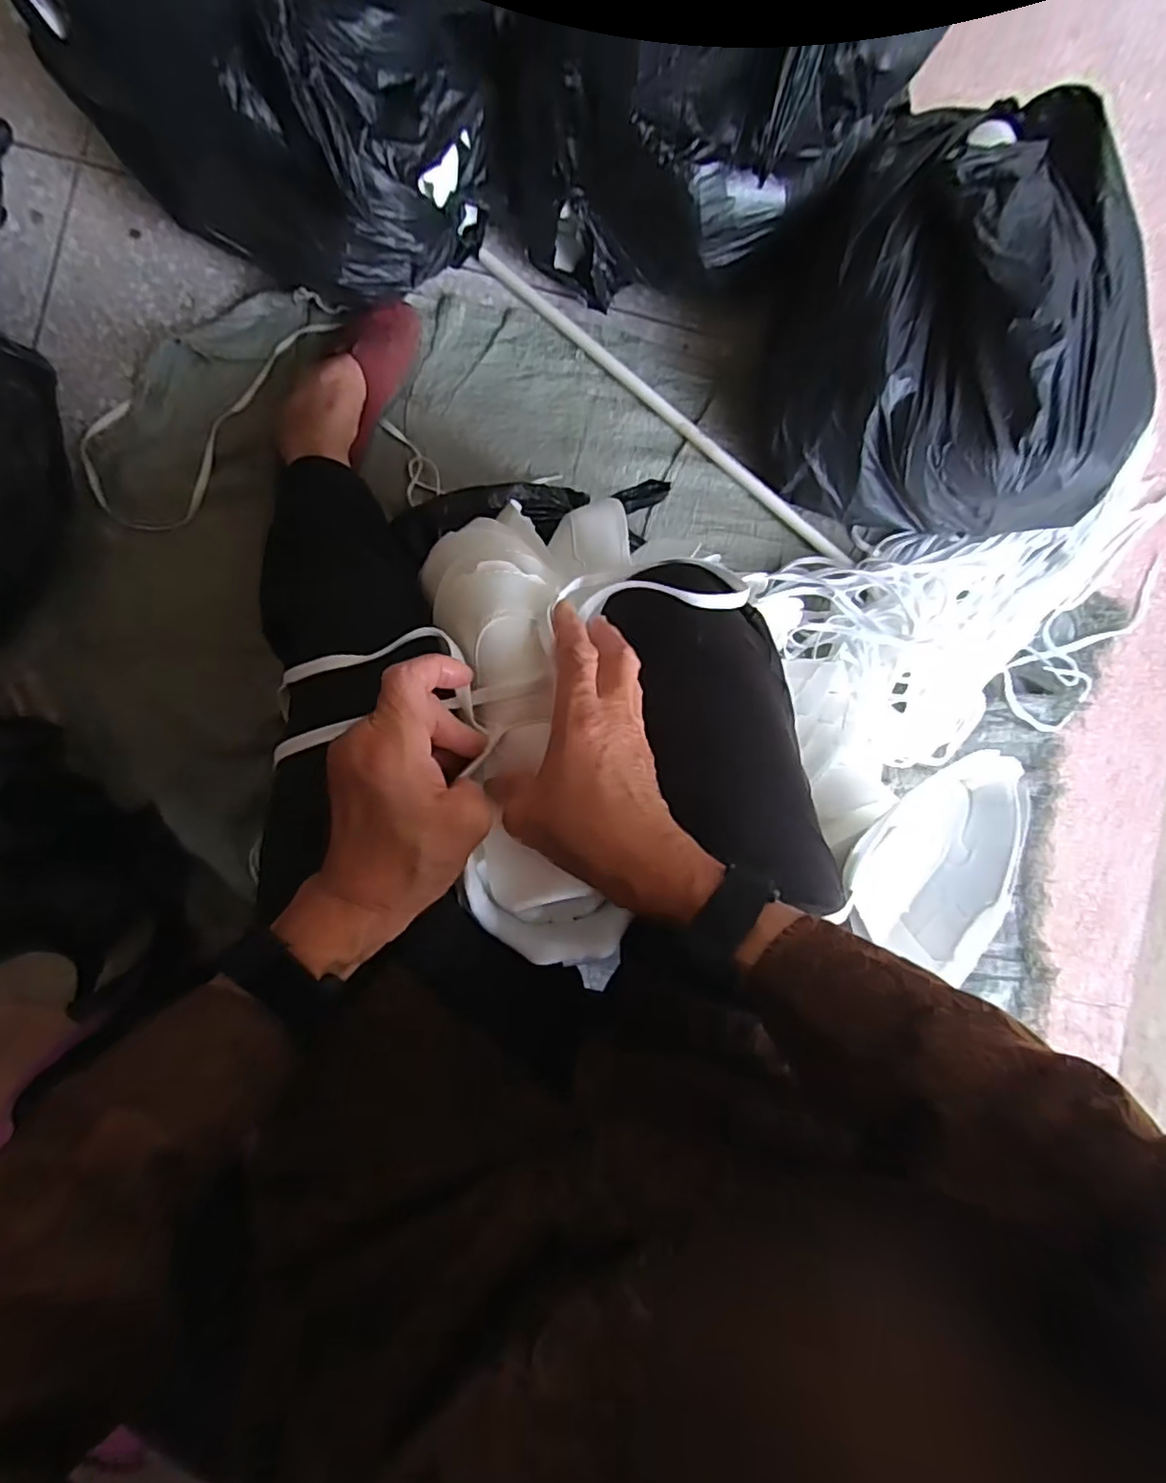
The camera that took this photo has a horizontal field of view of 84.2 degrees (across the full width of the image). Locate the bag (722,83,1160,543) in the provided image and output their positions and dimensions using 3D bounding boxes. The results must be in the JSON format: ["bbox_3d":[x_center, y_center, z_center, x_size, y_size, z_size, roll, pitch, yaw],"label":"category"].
[{"bbox_3d":[0.420,-0.453,0.724,0.382,0.255,0.366,8,88,-5],"label":"bag"}]

